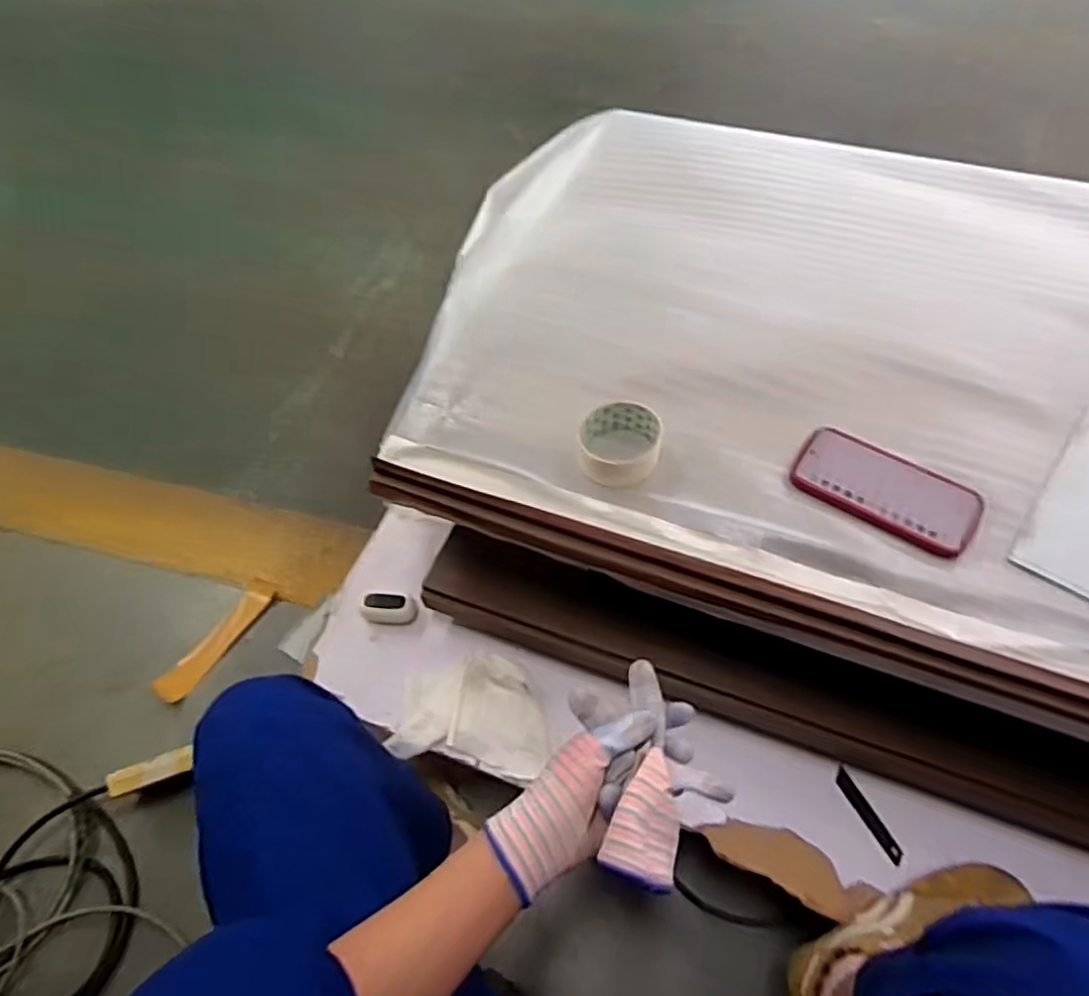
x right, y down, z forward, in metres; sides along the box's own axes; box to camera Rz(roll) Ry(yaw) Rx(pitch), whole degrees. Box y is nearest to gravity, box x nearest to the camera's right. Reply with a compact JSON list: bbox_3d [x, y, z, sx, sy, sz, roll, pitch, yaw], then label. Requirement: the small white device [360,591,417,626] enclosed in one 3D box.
[{"bbox_3d":[-0.204,0.144,0.904,0.072,0.023,0.035,3,57,5],"label":"small white device"}]

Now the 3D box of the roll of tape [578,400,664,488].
[{"bbox_3d":[0.077,-0.055,0.704,0.080,0.036,0.089,12,58,11],"label":"roll of tape"}]

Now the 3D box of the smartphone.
[{"bbox_3d":[0.326,-0.009,0.662,0.165,0.010,0.078,26,72,20],"label":"smartphone"}]

